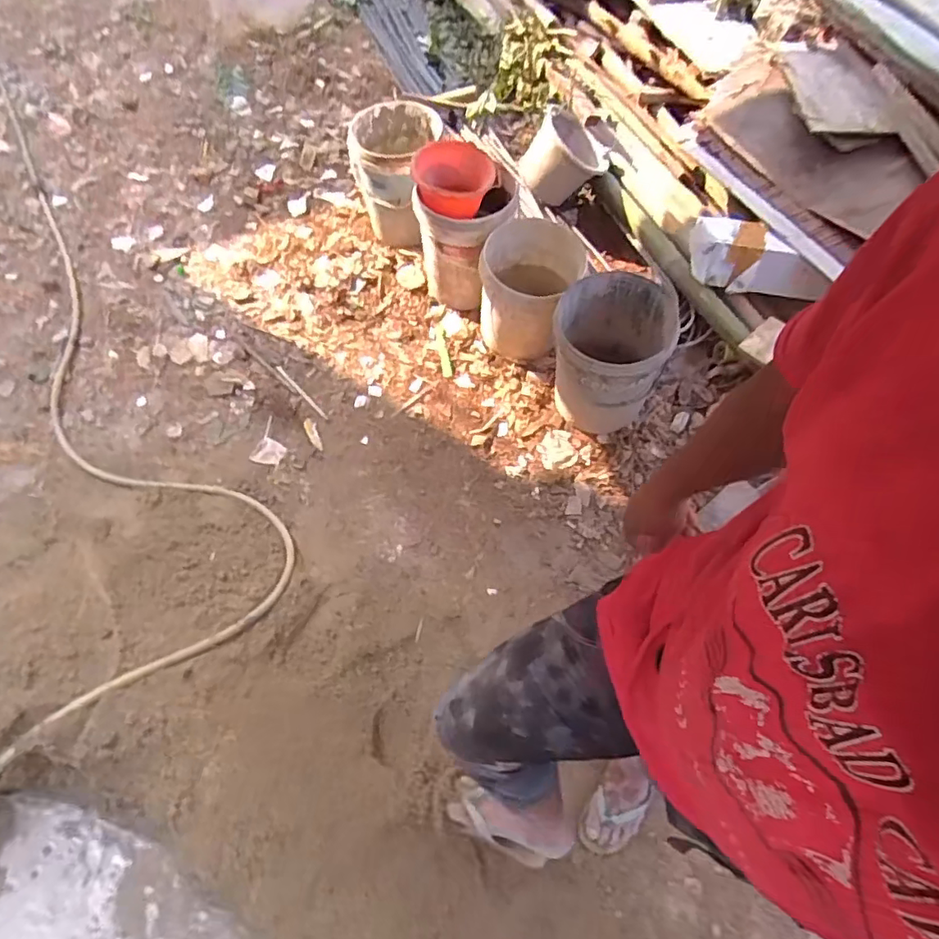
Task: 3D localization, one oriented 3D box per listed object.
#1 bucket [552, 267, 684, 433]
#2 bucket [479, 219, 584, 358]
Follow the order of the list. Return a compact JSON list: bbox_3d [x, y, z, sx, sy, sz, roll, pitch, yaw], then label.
[{"bbox_3d":[0.378,-0.305,1.627,0.292,0.357,0.295,-1,61,1],"label":"bucket"},{"bbox_3d":[0.178,-0.529,1.747,0.276,0.333,0.316,9,61,6],"label":"bucket"}]

